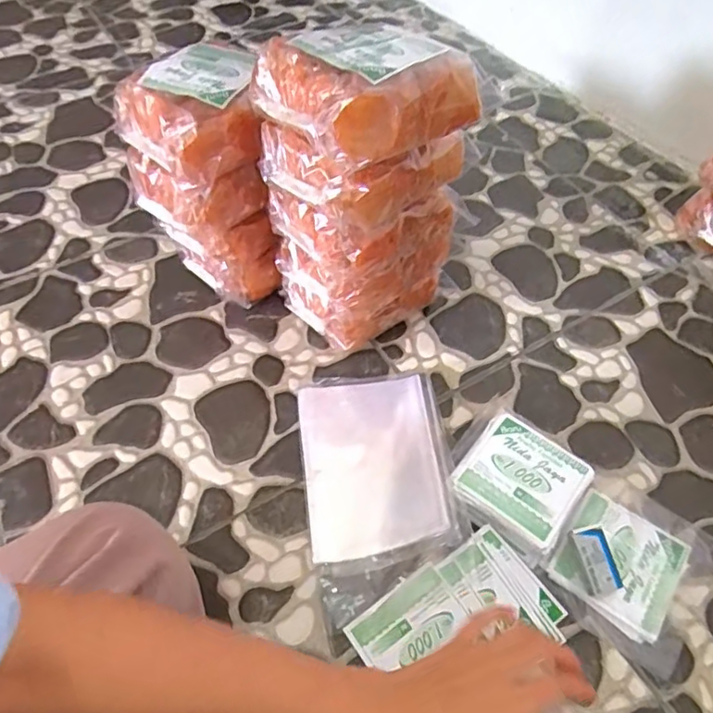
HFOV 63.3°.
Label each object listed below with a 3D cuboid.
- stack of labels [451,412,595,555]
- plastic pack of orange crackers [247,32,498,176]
[{"bbox_3d":[0.151,0.117,0.536,0.101,0.029,0.099,35,62,22],"label":"stack of labels"},{"bbox_3d":[0.010,-0.213,0.454,0.161,0.059,0.114,-26,59,-18],"label":"plastic pack of orange crackers"}]

